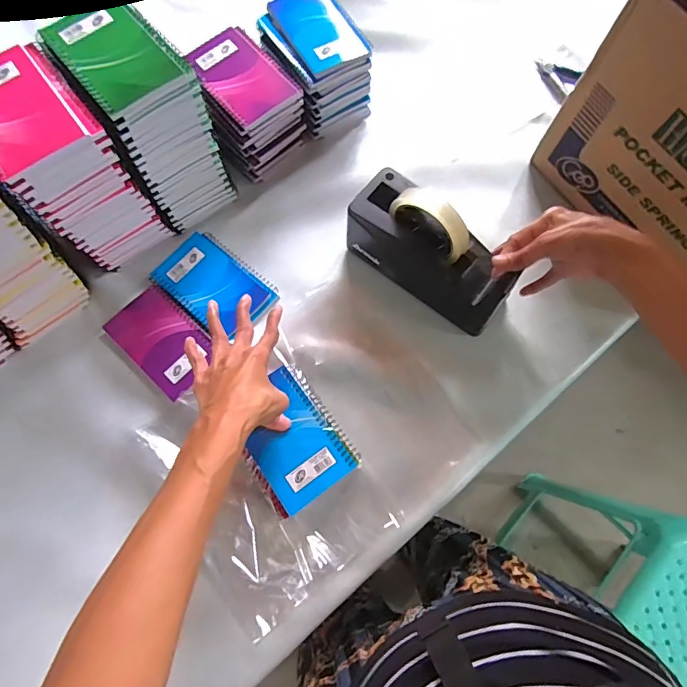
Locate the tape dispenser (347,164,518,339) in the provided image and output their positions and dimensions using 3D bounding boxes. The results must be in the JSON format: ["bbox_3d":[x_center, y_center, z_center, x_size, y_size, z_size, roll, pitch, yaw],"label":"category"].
[{"bbox_3d":[0.101,-0.109,0.520,0.197,0.110,0.075,38,77,10],"label":"tape dispenser"}]

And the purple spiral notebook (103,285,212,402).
[{"bbox_3d":[-0.215,-0.005,0.544,0.129,0.007,0.080,42,77,11],"label":"purple spiral notebook"}]

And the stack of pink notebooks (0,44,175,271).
[{"bbox_3d":[-0.293,-0.186,0.502,0.098,0.194,0.132,-37,77,-11],"label":"stack of pink notebooks"}]

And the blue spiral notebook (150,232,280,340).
[{"bbox_3d":[-0.161,-0.074,0.569,0.143,0.011,0.096,40,77,11],"label":"blue spiral notebook"}]

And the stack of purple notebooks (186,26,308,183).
[{"bbox_3d":[-0.124,-0.308,0.590,0.102,0.102,0.132,-35,76,-10],"label":"stack of purple notebooks"}]

